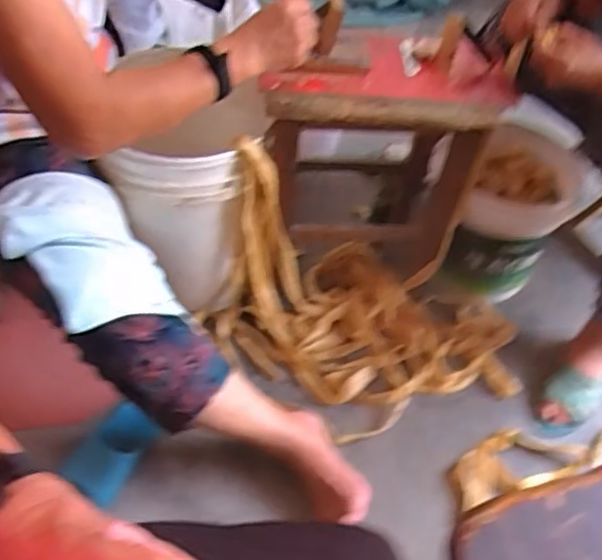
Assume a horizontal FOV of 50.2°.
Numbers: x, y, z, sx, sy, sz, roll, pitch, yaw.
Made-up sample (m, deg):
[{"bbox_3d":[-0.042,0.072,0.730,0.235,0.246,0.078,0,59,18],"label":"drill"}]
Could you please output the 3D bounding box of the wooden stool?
[{"bbox_3d":[0.126,-0.198,1.119,0.381,0.404,0.218,7,49,0],"label":"wooden stool"}]

